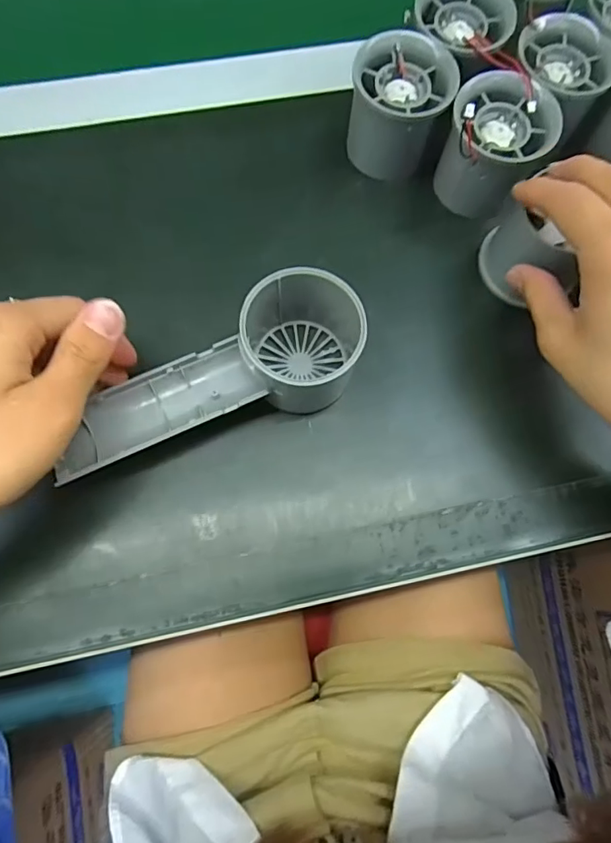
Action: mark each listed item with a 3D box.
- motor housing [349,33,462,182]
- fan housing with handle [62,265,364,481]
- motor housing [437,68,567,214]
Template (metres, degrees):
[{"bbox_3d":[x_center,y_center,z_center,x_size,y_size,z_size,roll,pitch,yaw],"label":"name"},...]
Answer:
[{"bbox_3d":[0.051,-0.173,0.295,0.054,0.056,0.051,26,75,6],"label":"motor housing"},{"bbox_3d":[-0.047,-0.026,0.253,0.147,0.056,0.061,-18,75,-6],"label":"fan housing with handle"},{"bbox_3d":[0.102,-0.149,0.289,0.052,0.052,0.049,0,74,-1],"label":"motor housing"}]

